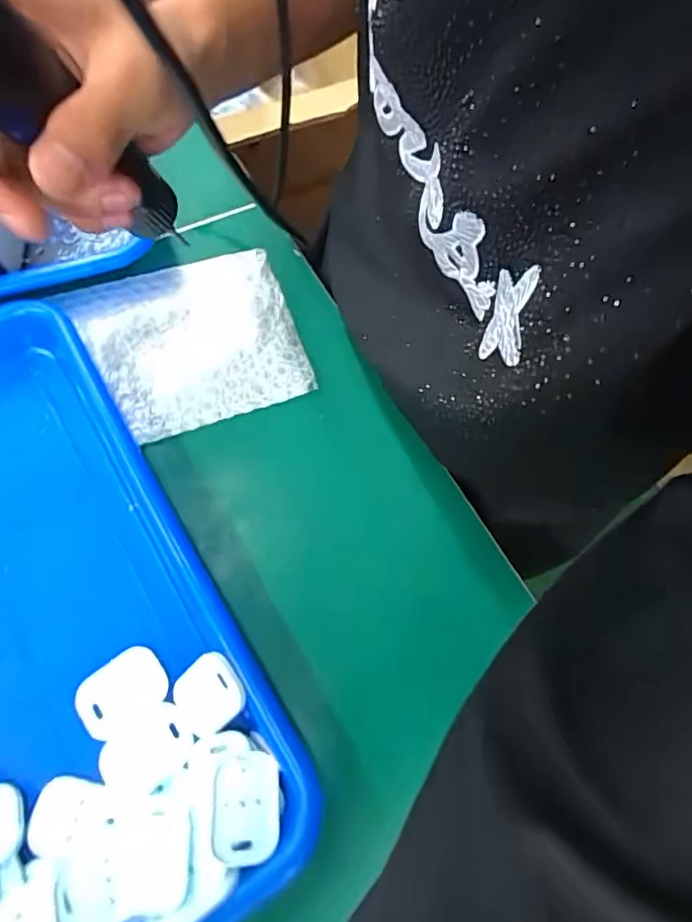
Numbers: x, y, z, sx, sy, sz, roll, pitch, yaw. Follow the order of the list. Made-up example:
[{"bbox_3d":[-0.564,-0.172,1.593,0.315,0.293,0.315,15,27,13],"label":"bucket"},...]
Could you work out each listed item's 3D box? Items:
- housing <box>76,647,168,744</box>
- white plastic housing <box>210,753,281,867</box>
[{"bbox_3d":[-0.107,0.110,0.249,0.040,0.004,0.031,-34,74,-15],"label":"housing"},{"bbox_3d":[-0.042,0.145,0.218,0.026,0.006,0.039,-2,69,-4],"label":"white plastic housing"}]

